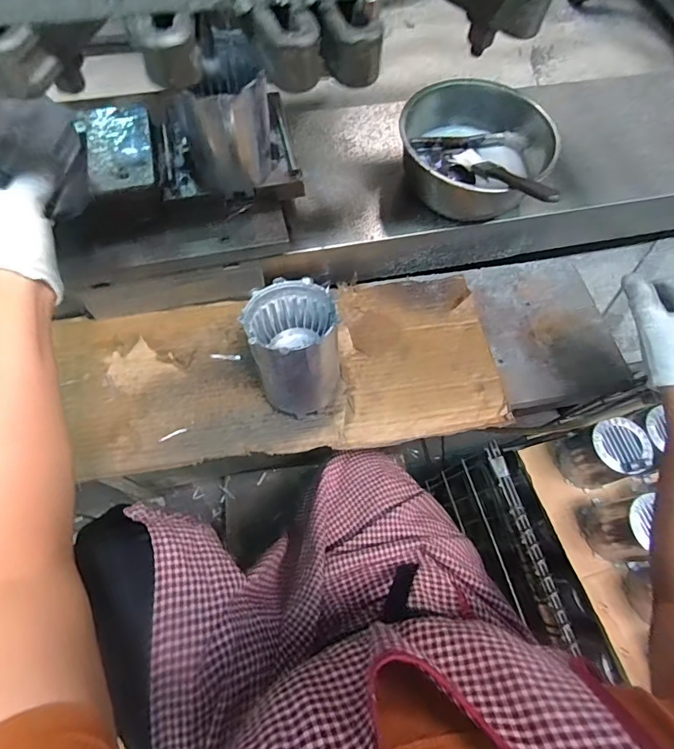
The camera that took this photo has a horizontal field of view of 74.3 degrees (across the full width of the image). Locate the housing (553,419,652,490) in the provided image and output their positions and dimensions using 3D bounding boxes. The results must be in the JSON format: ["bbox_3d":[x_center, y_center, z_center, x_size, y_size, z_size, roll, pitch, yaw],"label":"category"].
[{"bbox_3d":[0.421,0.125,0.711,0.089,0.125,0.095,1,67,-2],"label":"housing"}]

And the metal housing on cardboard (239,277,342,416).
[{"bbox_3d":[-0.043,-0.026,0.484,0.091,0.124,0.100,1,67,-2],"label":"metal housing on cardboard"}]

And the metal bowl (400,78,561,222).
[{"bbox_3d":[0.167,-0.281,0.563,0.178,0.093,0.163,1,67,-2],"label":"metal bowl"}]

